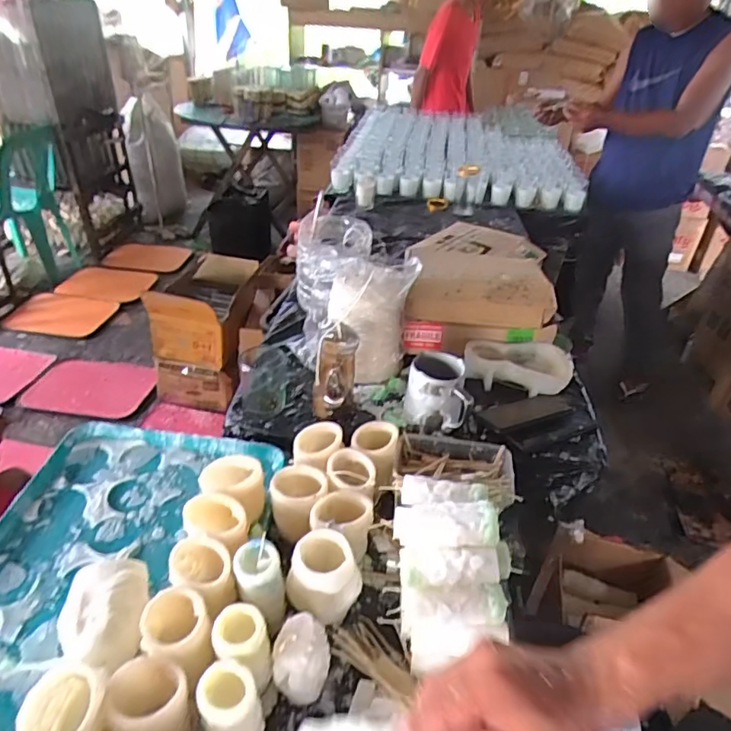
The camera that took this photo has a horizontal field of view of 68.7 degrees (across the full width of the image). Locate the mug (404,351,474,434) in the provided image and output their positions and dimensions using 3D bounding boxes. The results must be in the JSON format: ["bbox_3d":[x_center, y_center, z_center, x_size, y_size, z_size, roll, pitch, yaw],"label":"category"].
[{"bbox_3d":[0.116,0.044,0.835,0.100,0.101,0.094,13,36,12],"label":"mug"}]

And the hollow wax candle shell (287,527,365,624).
[{"bbox_3d":[-0.044,0.245,0.615,0.072,0.087,0.063,19,38,19],"label":"hollow wax candle shell"}]

